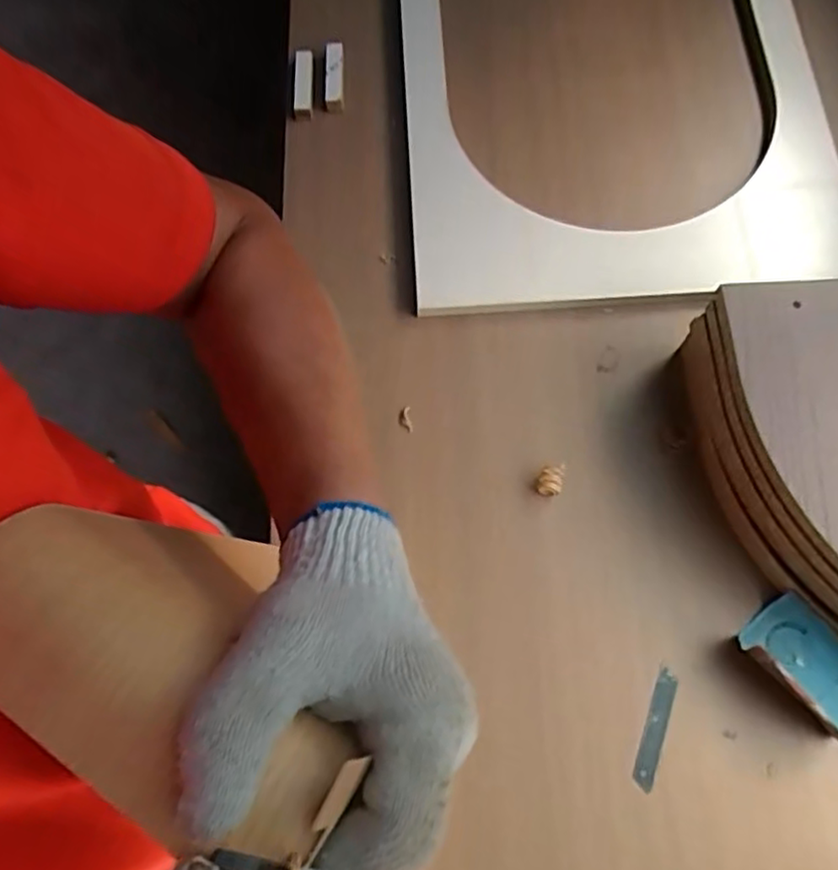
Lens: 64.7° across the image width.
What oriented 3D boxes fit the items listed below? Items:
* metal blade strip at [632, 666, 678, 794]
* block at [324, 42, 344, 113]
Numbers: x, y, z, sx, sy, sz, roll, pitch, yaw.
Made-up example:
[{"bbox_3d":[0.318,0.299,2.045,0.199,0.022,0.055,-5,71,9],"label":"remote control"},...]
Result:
[{"bbox_3d":[0.209,0.258,0.581,0.020,0.004,0.101,20,73,7],"label":"metal blade strip"},{"bbox_3d":[-0.102,-0.435,0.799,0.025,0.028,0.076,-1,91,0],"label":"block"}]

